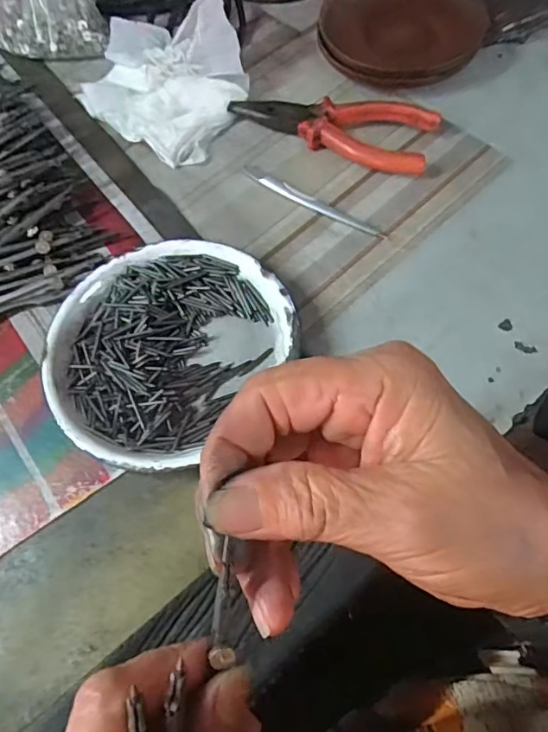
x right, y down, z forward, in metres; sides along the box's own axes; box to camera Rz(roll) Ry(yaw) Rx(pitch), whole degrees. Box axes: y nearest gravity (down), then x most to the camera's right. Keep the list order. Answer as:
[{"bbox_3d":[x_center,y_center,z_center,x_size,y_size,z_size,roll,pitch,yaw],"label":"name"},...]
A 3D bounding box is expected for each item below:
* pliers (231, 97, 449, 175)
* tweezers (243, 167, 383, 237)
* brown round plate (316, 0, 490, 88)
[{"bbox_3d":[0.040,-0.164,0.361,0.134,0.017,0.046,22,67,14],"label":"pliers"},{"bbox_3d":[0.023,-0.104,0.340,0.102,0.004,0.010,32,70,17],"label":"tweezers"},{"bbox_3d":[0.090,-0.242,0.384,0.112,0.022,0.097,21,80,17],"label":"brown round plate"}]

